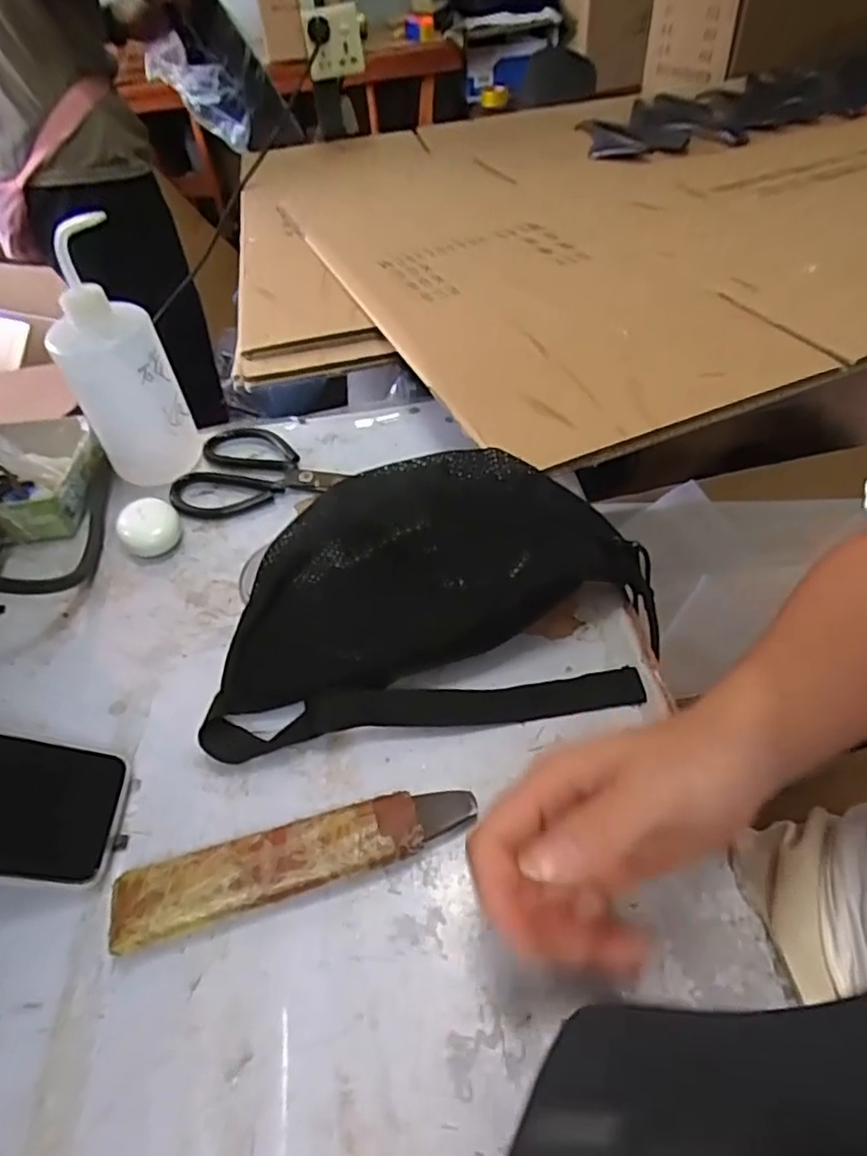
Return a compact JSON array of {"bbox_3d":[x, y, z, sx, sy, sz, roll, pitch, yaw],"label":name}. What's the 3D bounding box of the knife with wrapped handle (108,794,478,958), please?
[{"bbox_3d":[-0.070,0.146,0.346,0.186,0.015,0.038,-15,49,-7],"label":"knife with wrapped handle"}]

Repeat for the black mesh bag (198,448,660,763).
[{"bbox_3d":[-0.002,0.002,0.414,0.287,0.091,0.161,-9,48,-2],"label":"black mesh bag"}]

